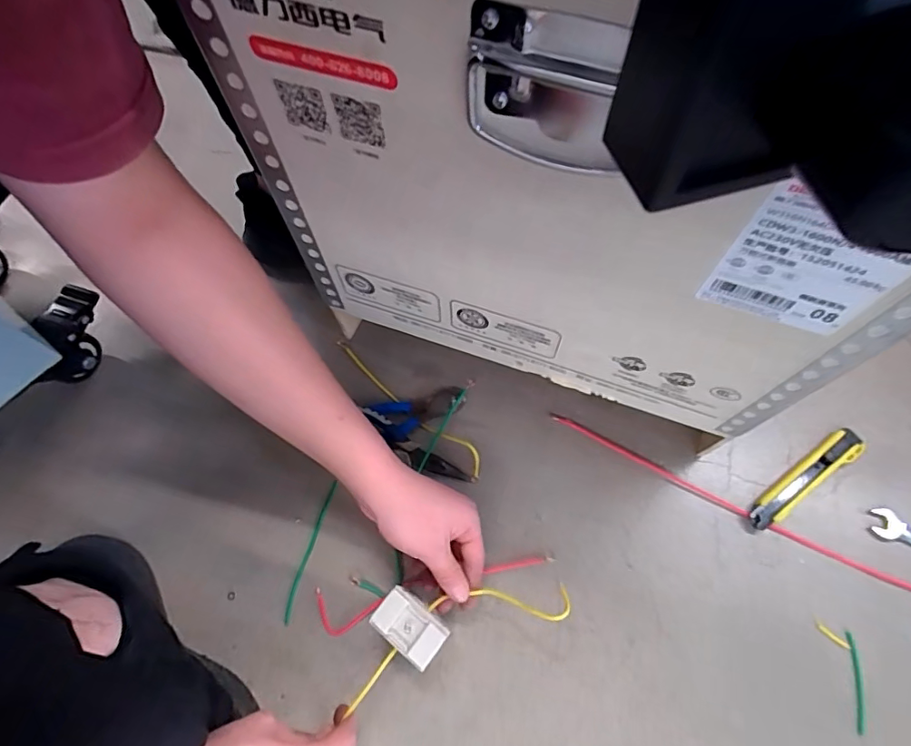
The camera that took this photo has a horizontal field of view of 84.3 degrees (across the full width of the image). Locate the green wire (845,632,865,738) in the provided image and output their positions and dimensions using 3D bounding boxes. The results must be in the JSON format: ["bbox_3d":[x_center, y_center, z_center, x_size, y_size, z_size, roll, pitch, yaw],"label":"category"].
[{"bbox_3d":[0.366,0.282,0.459,0.010,0.004,0.080,8,66,5],"label":"green wire"}]

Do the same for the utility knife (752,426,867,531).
[{"bbox_3d":[0.360,0.109,0.520,0.146,0.020,0.029,-32,69,-13],"label":"utility knife"}]

